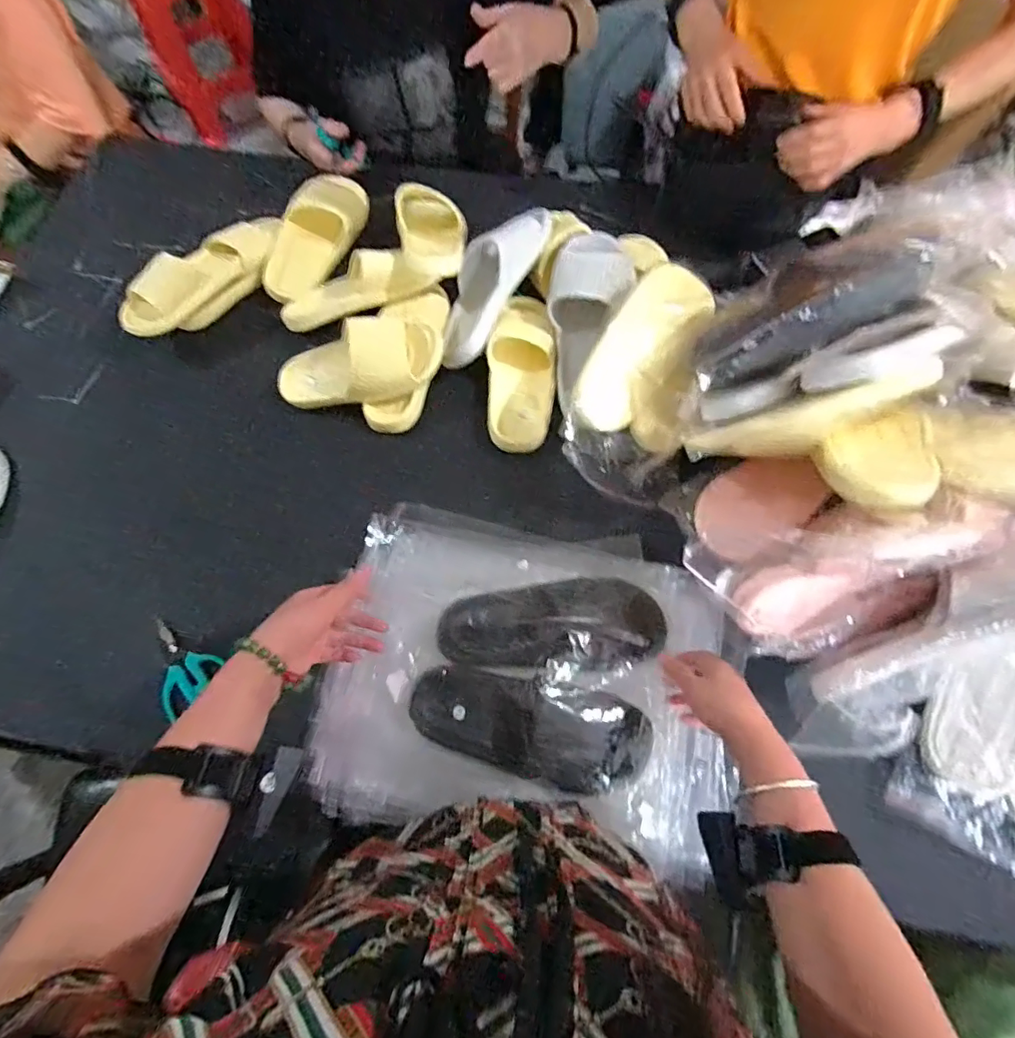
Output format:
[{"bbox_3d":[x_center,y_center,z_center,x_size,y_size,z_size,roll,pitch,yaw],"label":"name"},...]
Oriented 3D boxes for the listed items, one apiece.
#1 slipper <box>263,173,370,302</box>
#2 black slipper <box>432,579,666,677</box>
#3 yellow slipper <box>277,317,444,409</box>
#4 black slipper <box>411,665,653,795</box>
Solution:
[{"bbox_3d":[-0.306,-0.450,0.827,0.104,0.067,0.234,18,72,8],"label":"slipper"},{"bbox_3d":[0.050,0.123,0.588,0.252,0.081,0.100,-7,70,0],"label":"black slipper"},{"bbox_3d":[-0.212,-0.212,0.719,0.239,0.084,0.088,-10,69,14],"label":"yellow slipper"},{"bbox_3d":[0.020,0.223,0.563,0.254,0.063,0.097,10,71,6],"label":"black slipper"}]

